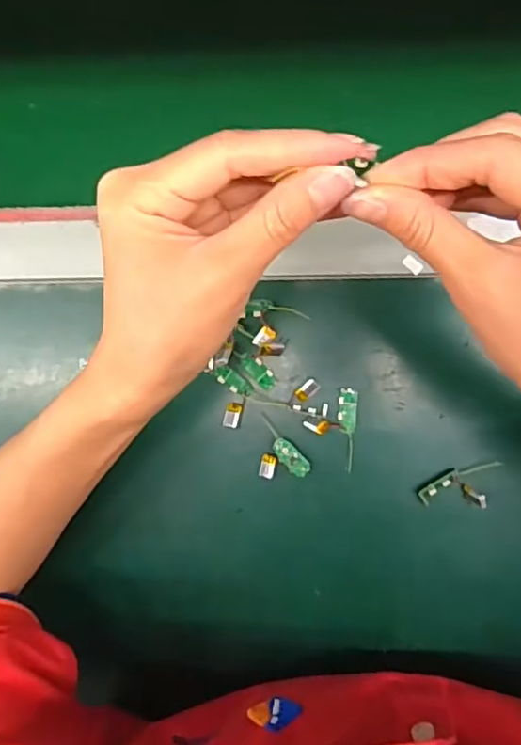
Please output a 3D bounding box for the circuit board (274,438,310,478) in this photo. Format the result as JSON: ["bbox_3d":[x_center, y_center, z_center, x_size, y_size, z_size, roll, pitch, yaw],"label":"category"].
[{"bbox_3d":[0.020,0.054,0.379,0.012,0.004,0.029,-44,99,4],"label":"circuit board"}]

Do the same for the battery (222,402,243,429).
[{"bbox_3d":[-0.018,0.028,0.384,0.010,0.004,0.016,16,94,3],"label":"battery"}]

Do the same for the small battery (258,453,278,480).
[{"bbox_3d":[0.005,0.060,0.383,0.010,0.004,0.016,16,94,3],"label":"small battery"}]

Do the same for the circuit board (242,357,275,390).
[{"bbox_3d":[-0.001,0.000,0.384,0.013,0.004,0.024,-43,89,5],"label":"circuit board"}]

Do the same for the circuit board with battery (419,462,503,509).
[{"bbox_3d":[0.125,0.073,0.372,0.051,0.009,0.024,-18,88,17],"label":"circuit board with battery"}]

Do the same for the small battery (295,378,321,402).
[{"bbox_3d":[0.030,0.012,0.381,0.009,0.004,0.015,45,95,1],"label":"small battery"}]

